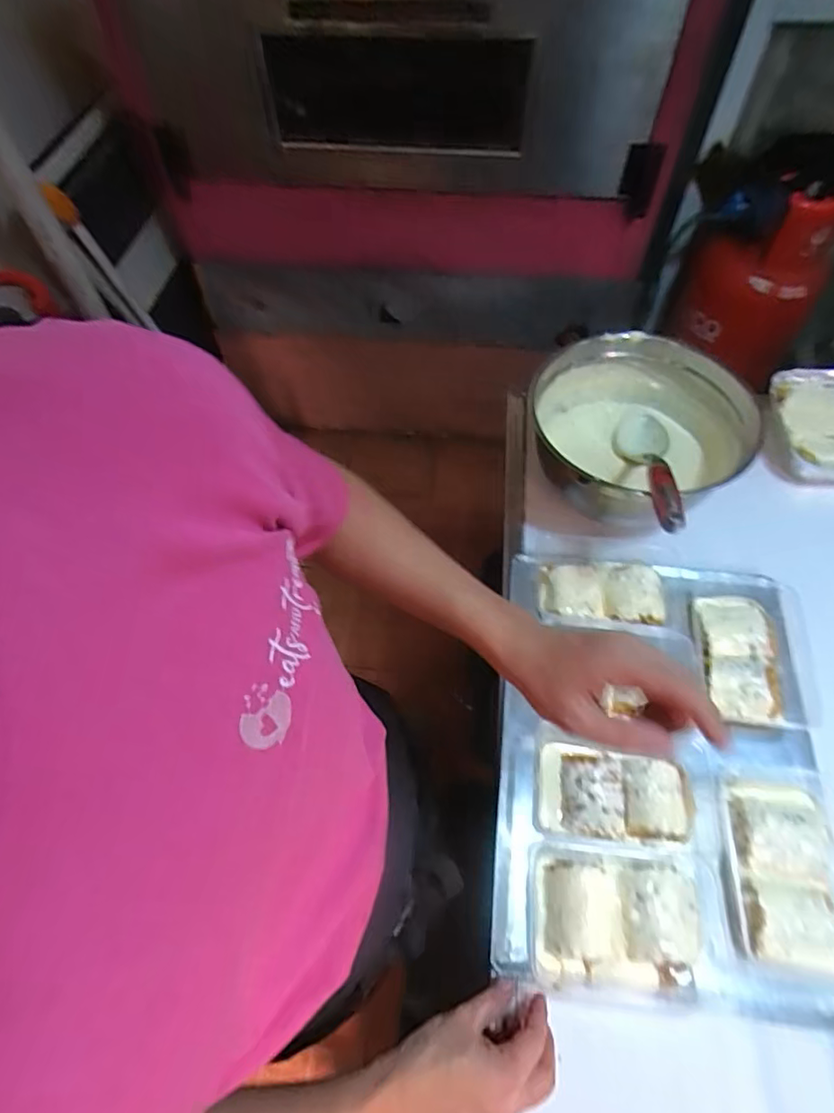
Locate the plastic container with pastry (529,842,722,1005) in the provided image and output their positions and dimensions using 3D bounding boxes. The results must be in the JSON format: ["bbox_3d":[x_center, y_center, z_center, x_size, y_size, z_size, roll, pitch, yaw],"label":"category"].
[{"bbox_3d":[0.195,0.336,0.513,0.178,0.048,0.114,3,58,4],"label":"plastic container with pastry"}]

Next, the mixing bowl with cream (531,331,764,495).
[{"bbox_3d":[0.276,-0.162,0.726,0.252,0.125,0.228,12,59,10],"label":"mixing bowl with cream"}]

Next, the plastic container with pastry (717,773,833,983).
[{"bbox_3d":[0.349,0.298,0.531,0.100,0.037,0.164,5,58,5],"label":"plastic container with pastry"}]

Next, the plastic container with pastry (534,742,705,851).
[{"bbox_3d":[0.211,0.246,0.574,0.178,0.039,0.100,6,58,6],"label":"plastic container with pastry"}]

